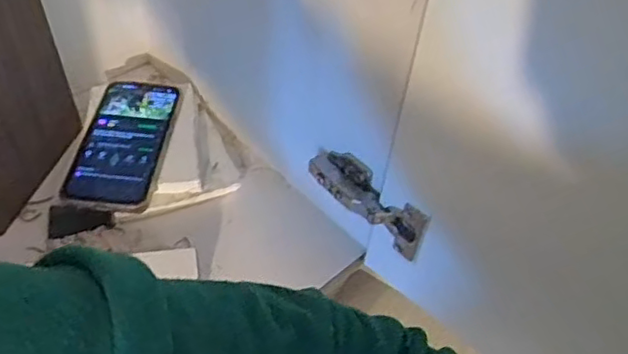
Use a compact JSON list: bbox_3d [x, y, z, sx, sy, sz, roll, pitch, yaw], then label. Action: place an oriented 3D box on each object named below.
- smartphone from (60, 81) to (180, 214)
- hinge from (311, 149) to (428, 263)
[{"bbox_3d":[-0.186,-0.036,0.625,0.081,0.011,0.162,5,49,-2],"label":"smartphone"},{"bbox_3d":[0.042,0.021,0.543,0.023,0.055,0.118,-33,59,-30],"label":"hinge"}]

